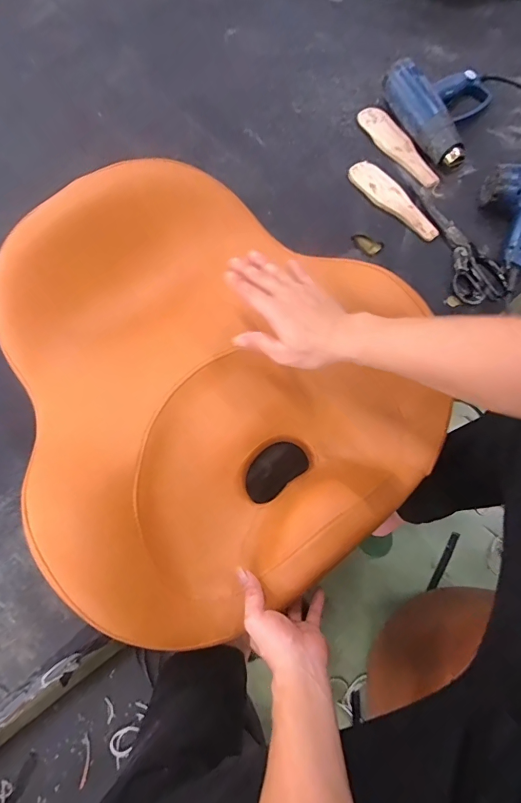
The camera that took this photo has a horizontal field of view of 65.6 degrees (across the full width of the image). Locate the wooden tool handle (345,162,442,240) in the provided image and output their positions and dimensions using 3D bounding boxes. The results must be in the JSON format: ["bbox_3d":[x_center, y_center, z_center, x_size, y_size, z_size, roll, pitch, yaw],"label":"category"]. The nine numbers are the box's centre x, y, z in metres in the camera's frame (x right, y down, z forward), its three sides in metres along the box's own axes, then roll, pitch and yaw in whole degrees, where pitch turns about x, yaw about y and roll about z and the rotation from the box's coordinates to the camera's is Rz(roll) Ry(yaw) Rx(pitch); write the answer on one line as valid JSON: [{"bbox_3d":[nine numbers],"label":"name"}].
[{"bbox_3d":[0.247,-0.377,0.753,0.058,0.016,0.217,-31,70,-4],"label":"wooden tool handle"}]

